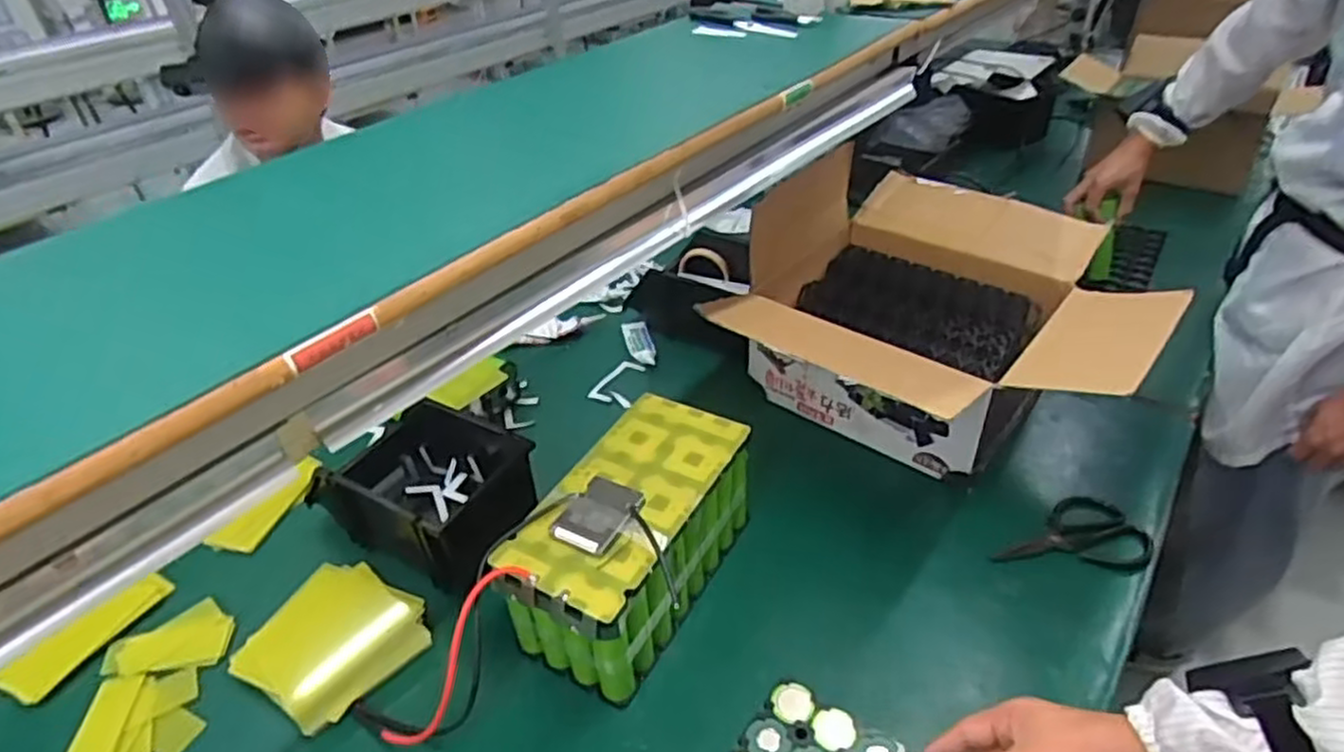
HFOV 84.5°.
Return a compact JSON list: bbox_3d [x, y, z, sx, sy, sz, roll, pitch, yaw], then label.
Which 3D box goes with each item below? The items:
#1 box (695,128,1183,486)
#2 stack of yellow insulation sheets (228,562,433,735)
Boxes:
[{"bbox_3d":[0.338,-0.050,0.975,0.488,0.222,0.481,24,45,31],"label":"box"},{"bbox_3d":[-0.344,0.271,0.760,0.154,0.028,0.150,20,43,27],"label":"stack of yellow insulation sheets"}]

